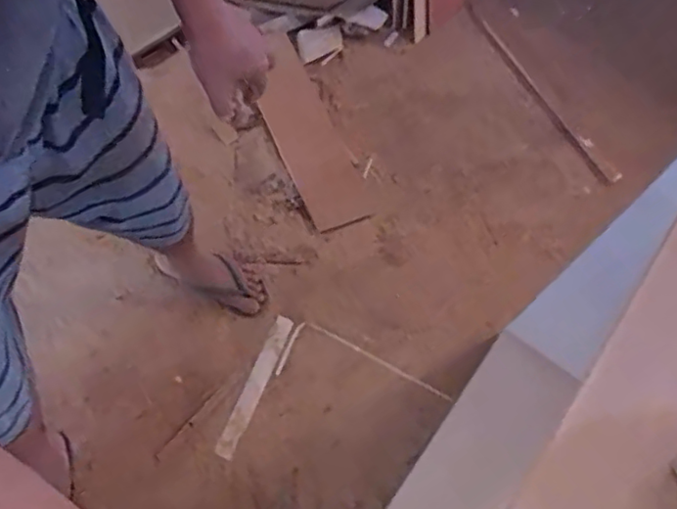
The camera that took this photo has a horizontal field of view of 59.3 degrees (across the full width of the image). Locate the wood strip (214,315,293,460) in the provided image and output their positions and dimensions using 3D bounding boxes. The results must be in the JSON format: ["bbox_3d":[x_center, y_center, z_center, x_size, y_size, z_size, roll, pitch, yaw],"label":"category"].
[{"bbox_3d":[-0.175,0.276,1.260,0.040,0.010,0.310,25,69,-2],"label":"wood strip"}]

